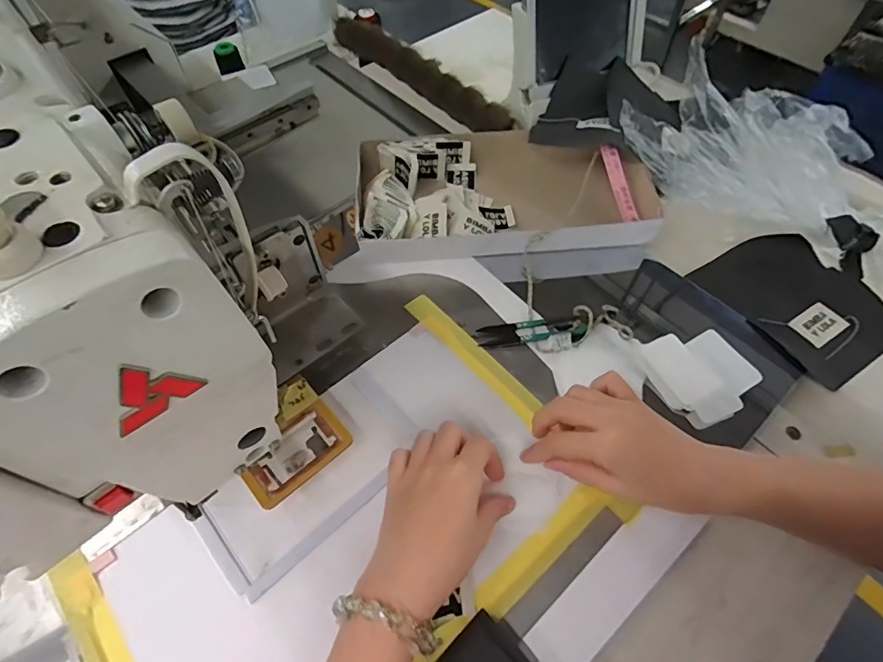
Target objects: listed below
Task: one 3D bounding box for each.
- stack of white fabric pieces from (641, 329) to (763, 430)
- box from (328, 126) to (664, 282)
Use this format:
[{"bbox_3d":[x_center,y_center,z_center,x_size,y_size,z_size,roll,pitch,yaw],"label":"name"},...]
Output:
[{"bbox_3d":[0.234,0.038,0.435,0.096,0.022,0.083,-20,59,-13],"label":"stack of white fabric pieces"},{"bbox_3d":[0.064,-0.136,0.540,0.326,0.060,0.193,2,57,1],"label":"box"}]

